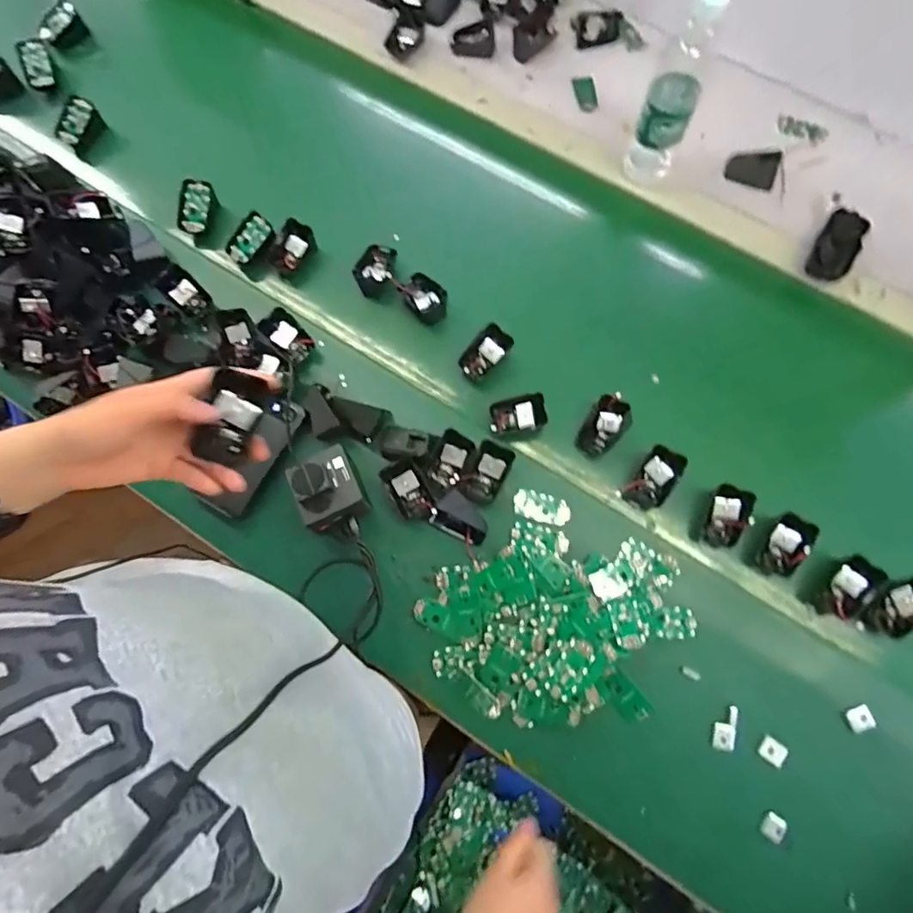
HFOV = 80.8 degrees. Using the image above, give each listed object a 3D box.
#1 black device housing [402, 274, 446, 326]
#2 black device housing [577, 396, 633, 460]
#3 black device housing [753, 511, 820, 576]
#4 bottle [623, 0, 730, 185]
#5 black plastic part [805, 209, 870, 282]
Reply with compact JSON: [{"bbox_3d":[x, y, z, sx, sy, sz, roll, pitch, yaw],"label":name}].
[{"bbox_3d":[-0.041,-0.207,0.695,0.046,0.032,0.065,-29,76,-7],"label":"black device housing"},{"bbox_3d":[0.178,-0.034,0.648,0.048,0.044,0.068,36,78,12],"label":"black device housing"},{"bbox_3d":[0.368,0.099,0.601,0.032,0.053,0.060,29,77,8],"label":"black device housing"},{"bbox_3d":[0.260,-0.432,0.654,0.062,0.231,0.051,17,76,6],"label":"bottle"},{"bbox_3d":[0.495,-0.274,0.698,0.050,0.023,0.102,29,77,9],"label":"black plastic part"}]

